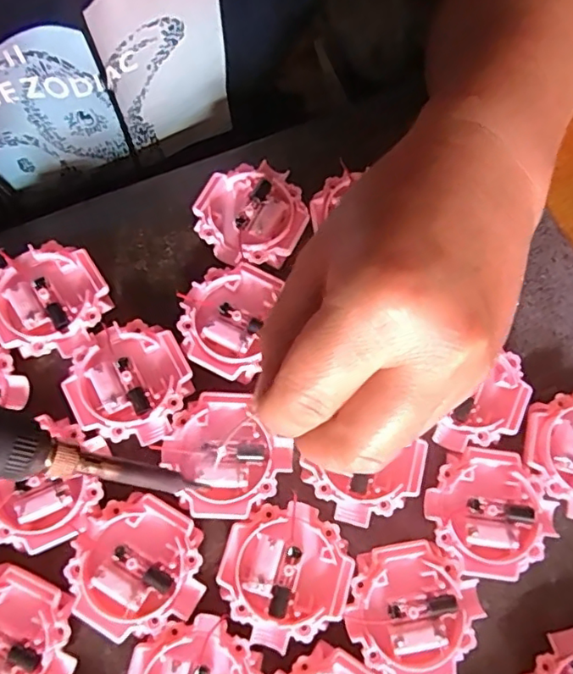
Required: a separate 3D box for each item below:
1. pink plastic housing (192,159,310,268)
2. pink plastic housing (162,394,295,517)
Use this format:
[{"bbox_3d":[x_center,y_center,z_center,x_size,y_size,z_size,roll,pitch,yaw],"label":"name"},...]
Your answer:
[{"bbox_3d":[-0.017,-0.059,0.272,0.051,0.010,0.053,1,74,-3],"label":"pink plastic housing"},{"bbox_3d":[-0.028,0.051,0.240,0.048,0.015,0.049,0,76,0],"label":"pink plastic housing"}]

